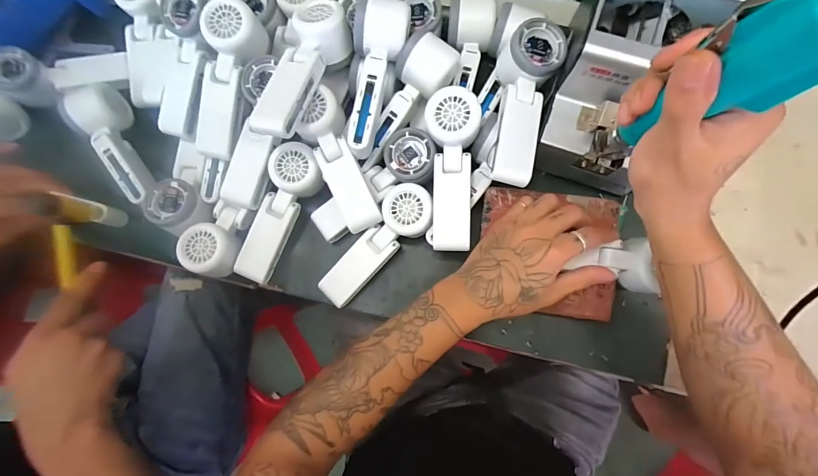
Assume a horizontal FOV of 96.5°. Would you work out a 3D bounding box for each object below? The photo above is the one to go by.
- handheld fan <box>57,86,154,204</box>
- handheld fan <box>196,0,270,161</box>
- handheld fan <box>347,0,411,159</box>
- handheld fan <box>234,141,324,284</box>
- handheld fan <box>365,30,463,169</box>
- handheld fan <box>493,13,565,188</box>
[{"bbox_3d":[-0.365,-0.113,0.451,0.055,0.039,0.168,-29,81,0],"label":"handheld fan"},{"bbox_3d":[-0.204,-0.175,0.415,0.061,0.046,0.168,17,100,7],"label":"handheld fan"},{"bbox_3d":[-0.036,-0.165,0.386,0.054,0.059,0.152,9,83,6],"label":"handheld fan"},{"bbox_3d":[-0.150,-0.027,0.428,0.057,0.032,0.166,28,100,8],"label":"handheld fan"},{"bbox_3d":[-0.007,-0.147,0.413,0.055,0.051,0.157,36,105,8],"label":"handheld fan"},{"bbox_3d":[0.115,-0.139,0.386,0.060,0.056,0.168,16,84,6],"label":"handheld fan"}]

